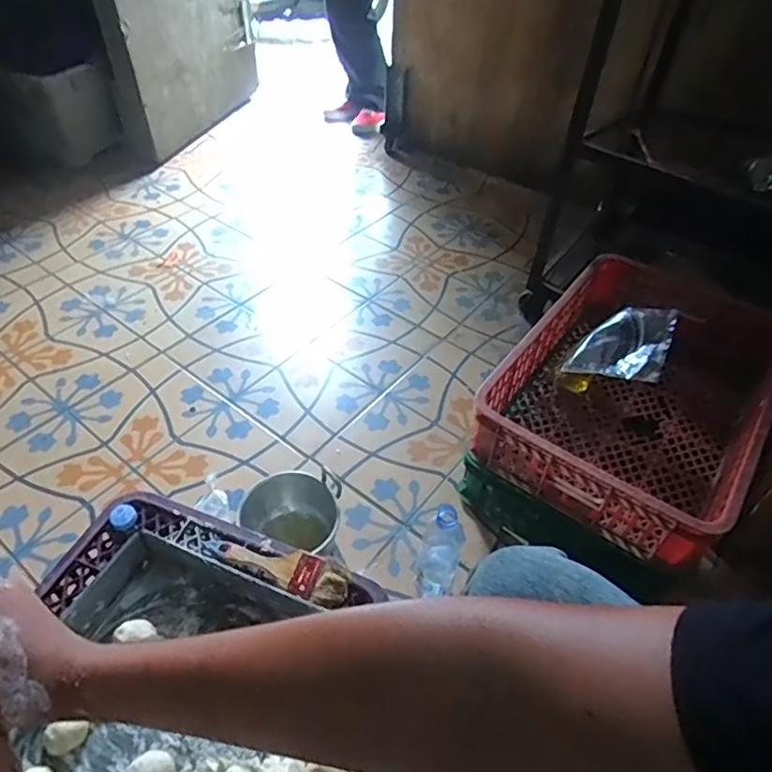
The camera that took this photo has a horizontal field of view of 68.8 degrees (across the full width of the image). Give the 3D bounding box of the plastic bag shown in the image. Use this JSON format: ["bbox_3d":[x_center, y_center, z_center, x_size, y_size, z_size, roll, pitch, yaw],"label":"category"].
[{"bbox_3d":[0.437,-0.081,1.057,0.178,0.037,0.141,9,71,42],"label":"plastic bag"}]

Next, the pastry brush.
[{"bbox_3d":[-0.130,0.228,0.713,0.174,0.023,0.055,18,49,15],"label":"pastry brush"}]

